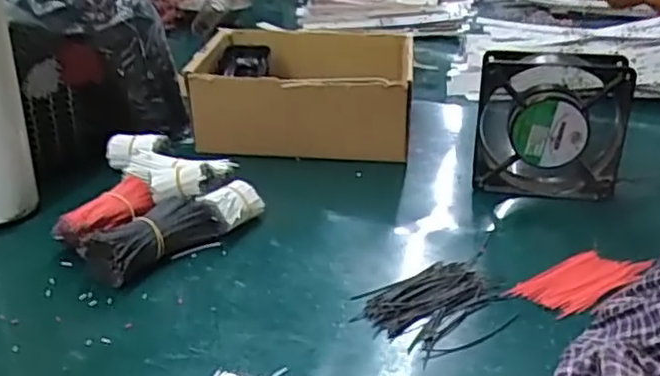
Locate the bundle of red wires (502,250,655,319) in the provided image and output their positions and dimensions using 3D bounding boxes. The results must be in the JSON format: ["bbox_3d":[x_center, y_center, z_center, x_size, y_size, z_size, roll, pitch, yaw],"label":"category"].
[{"bbox_3d":[0.174,0.064,0.465,0.095,0.010,0.044,-15,29,-30],"label":"bundle of red wires"}]

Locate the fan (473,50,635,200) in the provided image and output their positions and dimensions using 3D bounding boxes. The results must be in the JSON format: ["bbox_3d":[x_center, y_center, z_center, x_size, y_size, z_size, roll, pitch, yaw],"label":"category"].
[{"bbox_3d":[0.188,-0.052,0.570,0.118,0.123,0.043,6,25,12],"label":"fan"}]

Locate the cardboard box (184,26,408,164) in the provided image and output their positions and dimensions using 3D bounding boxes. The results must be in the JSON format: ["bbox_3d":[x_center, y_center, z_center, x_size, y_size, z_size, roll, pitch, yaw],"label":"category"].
[{"bbox_3d":[-0.029,-0.108,0.723,0.231,0.092,0.186,1,25,2],"label":"cardboard box"}]

